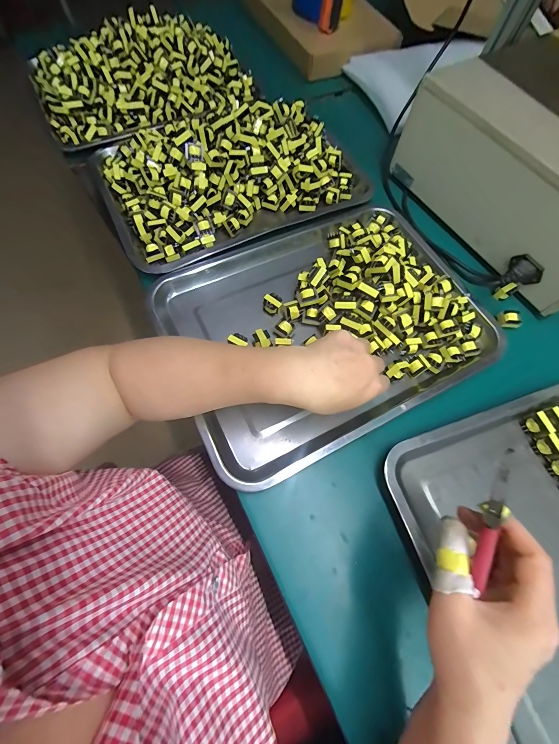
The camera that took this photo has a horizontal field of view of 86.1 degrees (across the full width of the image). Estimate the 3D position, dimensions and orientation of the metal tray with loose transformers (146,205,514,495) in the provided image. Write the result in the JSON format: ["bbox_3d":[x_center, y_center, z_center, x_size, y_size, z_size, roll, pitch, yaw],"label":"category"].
[{"bbox_3d":[0.060,-0.073,0.368,0.389,0.043,0.291,-25,71,-11],"label":"metal tray with loose transformers"}]

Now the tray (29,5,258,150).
[{"bbox_3d":[-0.245,-0.538,0.531,0.367,0.080,0.239,-23,71,-11],"label":"tray"}]

